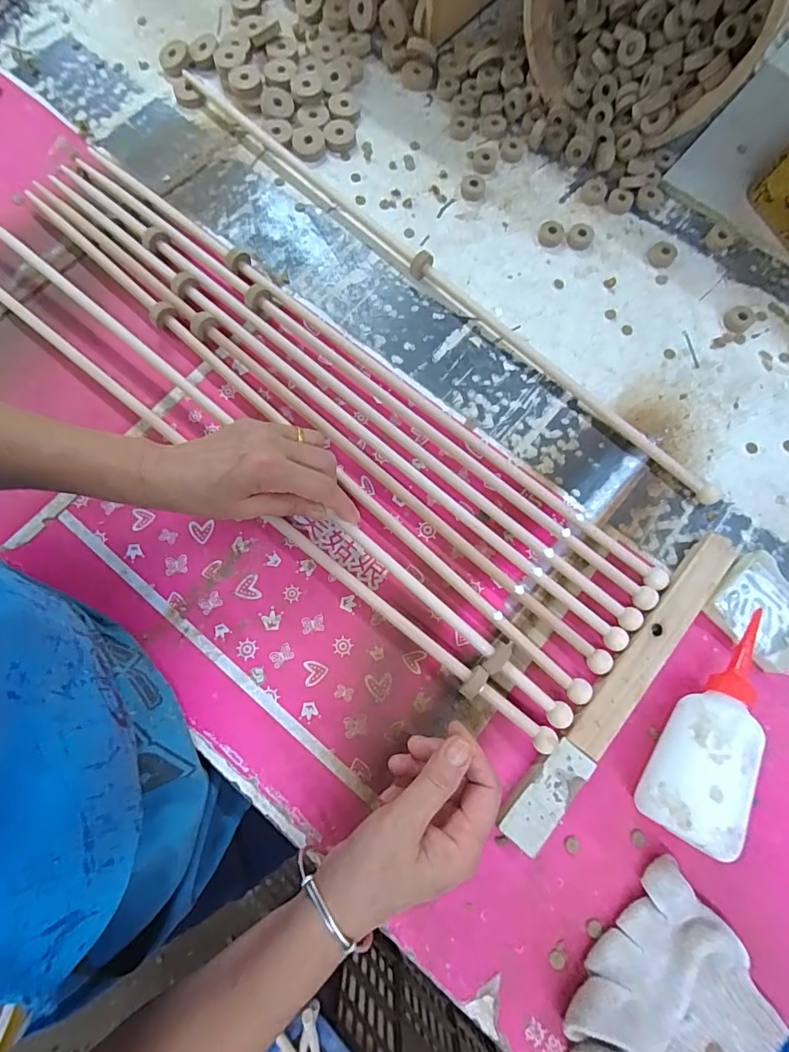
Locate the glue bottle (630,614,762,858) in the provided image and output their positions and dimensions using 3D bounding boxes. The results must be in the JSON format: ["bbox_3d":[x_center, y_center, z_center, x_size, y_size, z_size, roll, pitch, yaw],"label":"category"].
[{"bbox_3d":[0.242,0.145,0.342,0.053,0.052,0.181,37,66,8],"label":"glue bottle"}]

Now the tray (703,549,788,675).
[{"bbox_3d":[0.306,0.071,0.379,0.077,0.016,0.082,-39,80,-10],"label":"tray"}]

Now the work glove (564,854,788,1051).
[{"bbox_3d":[0.190,0.331,0.305,0.119,0.033,0.137,43,79,9],"label":"work glove"}]

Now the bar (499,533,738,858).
[{"bbox_3d":[0.181,0.123,0.362,0.033,0.020,0.287,40,79,8],"label":"bar"}]

